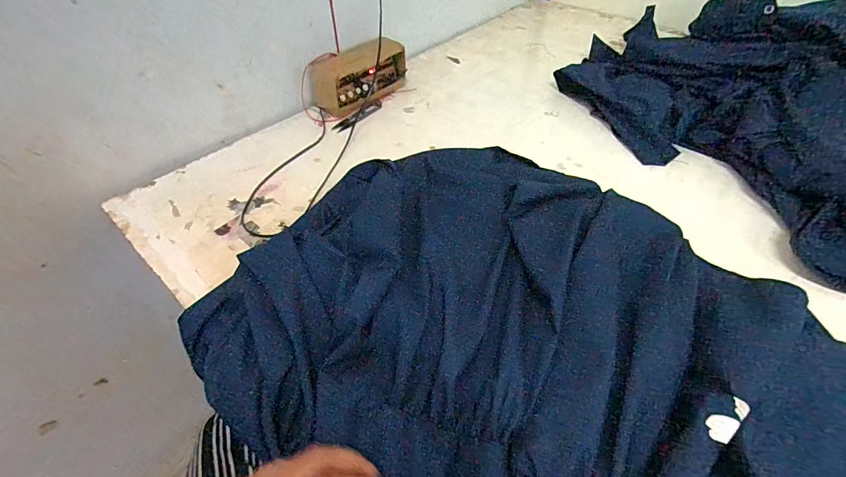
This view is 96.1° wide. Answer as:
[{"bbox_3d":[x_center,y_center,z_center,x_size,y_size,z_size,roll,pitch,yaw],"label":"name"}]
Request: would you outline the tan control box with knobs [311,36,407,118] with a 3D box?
[{"bbox_3d":[-0.120,-0.313,0.724,0.083,0.086,0.181,32,56,25],"label":"tan control box with knobs"}]

